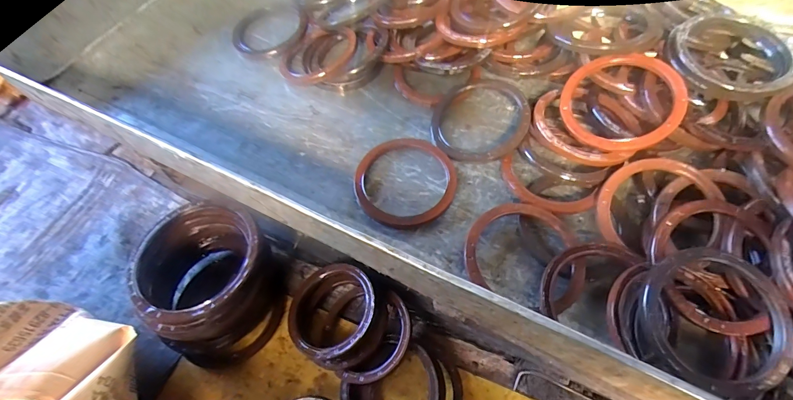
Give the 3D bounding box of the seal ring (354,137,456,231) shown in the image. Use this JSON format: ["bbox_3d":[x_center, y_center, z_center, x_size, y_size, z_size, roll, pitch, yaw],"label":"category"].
[{"bbox_3d":[0.010,-0.032,0.547,0.151,0.019,0.162,-2,63,3],"label":"seal ring"}]

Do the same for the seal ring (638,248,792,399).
[{"bbox_3d":[0.359,0.136,0.396,0.158,0.024,0.159,-1,79,5],"label":"seal ring"}]

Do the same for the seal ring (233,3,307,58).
[{"bbox_3d":[-0.263,-0.353,0.716,0.144,0.015,0.149,-2,63,3],"label":"seal ring"}]

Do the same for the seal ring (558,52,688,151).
[{"bbox_3d":[0.322,-0.144,0.506,0.151,0.015,0.151,-5,74,17],"label":"seal ring"}]

